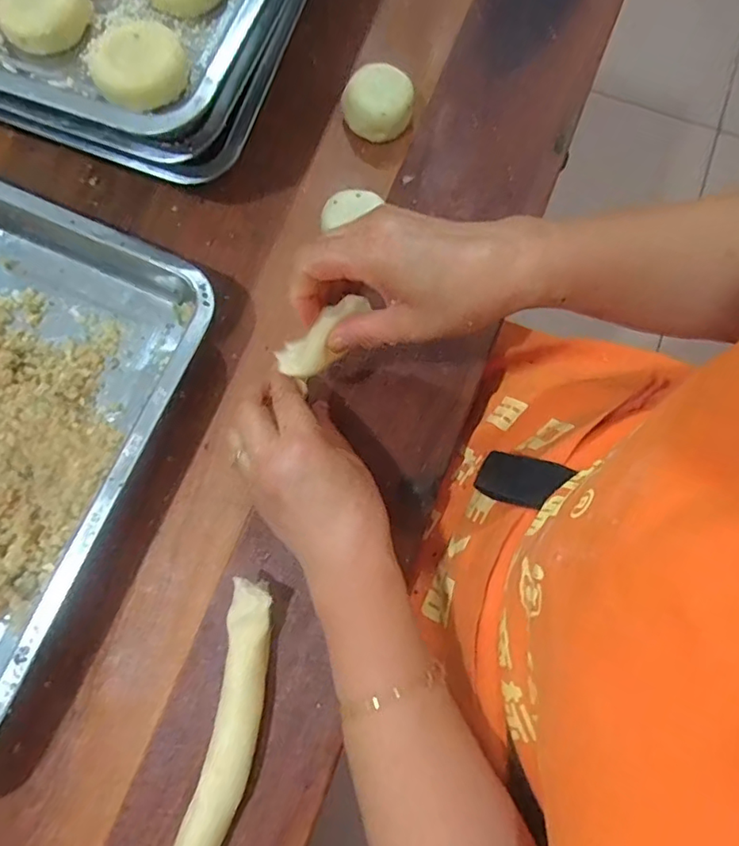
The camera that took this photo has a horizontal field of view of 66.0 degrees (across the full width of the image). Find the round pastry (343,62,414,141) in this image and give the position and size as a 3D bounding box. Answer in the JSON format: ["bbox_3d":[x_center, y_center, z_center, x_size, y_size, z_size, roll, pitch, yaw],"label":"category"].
[{"bbox_3d":[0.007,-0.260,0.460,0.055,0.022,0.059,0,79,-1],"label":"round pastry"}]

